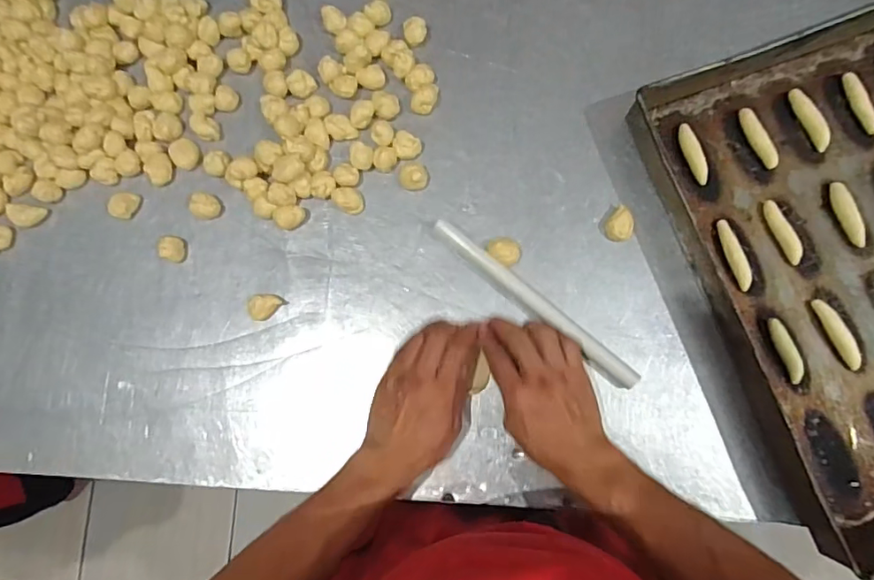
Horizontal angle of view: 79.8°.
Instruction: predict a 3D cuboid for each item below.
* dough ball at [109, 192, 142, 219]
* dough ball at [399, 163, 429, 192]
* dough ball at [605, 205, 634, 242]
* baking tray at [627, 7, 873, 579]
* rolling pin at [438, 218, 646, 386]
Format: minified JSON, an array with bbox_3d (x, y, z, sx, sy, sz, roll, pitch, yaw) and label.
[{"bbox_3d":[-0.368,-0.100,0.613,0.027,0.015,0.033,21,84,6],"label":"dough ball"},{"bbox_3d":[-0.026,-0.130,0.595,0.033,0.021,0.028,-20,81,1],"label":"dough ball"},{"bbox_3d":[0.202,-0.070,0.573,0.029,0.015,0.037,35,85,8],"label":"dough ball"},{"bbox_3d":[0.466,-0.032,0.528,0.371,0.059,0.515,-19,81,1],"label":"baking tray"},{"bbox_3d":[0.103,0.013,0.565,0.266,0.020,0.021,40,86,8],"label":"rolling pin"}]

